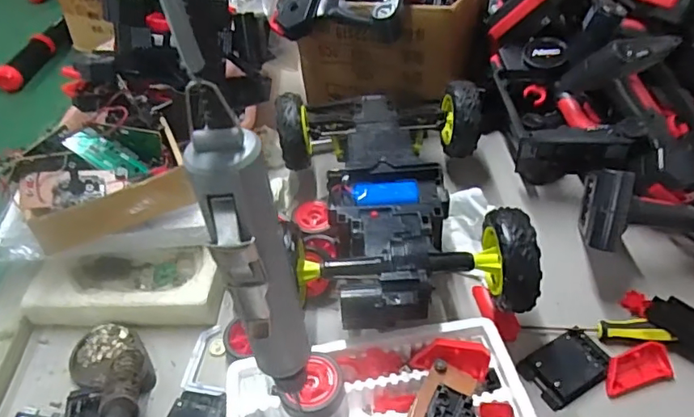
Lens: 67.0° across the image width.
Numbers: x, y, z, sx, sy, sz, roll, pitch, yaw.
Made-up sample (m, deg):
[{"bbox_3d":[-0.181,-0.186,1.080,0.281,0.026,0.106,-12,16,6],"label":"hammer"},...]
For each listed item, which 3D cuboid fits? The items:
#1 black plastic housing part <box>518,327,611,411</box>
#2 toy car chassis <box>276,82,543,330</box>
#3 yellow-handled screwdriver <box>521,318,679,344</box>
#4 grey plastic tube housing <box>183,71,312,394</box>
[{"bbox_3d":[0.208,0.147,0.492,0.086,0.012,0.052,-26,48,-21],"label":"black plastic housing part"},{"bbox_3d":[0.043,-0.033,0.568,0.230,0.083,0.329,-4,44,1],"label":"toy car chassis"},{"bbox_3d":[0.243,0.117,0.511,0.129,0.021,0.019,5,45,11],"label":"yellow-handled screwdriver"},{"bbox_3d":[-0.042,0.035,0.258,0.030,0.201,0.032,-12,44,-7],"label":"grey plastic tube housing"}]

